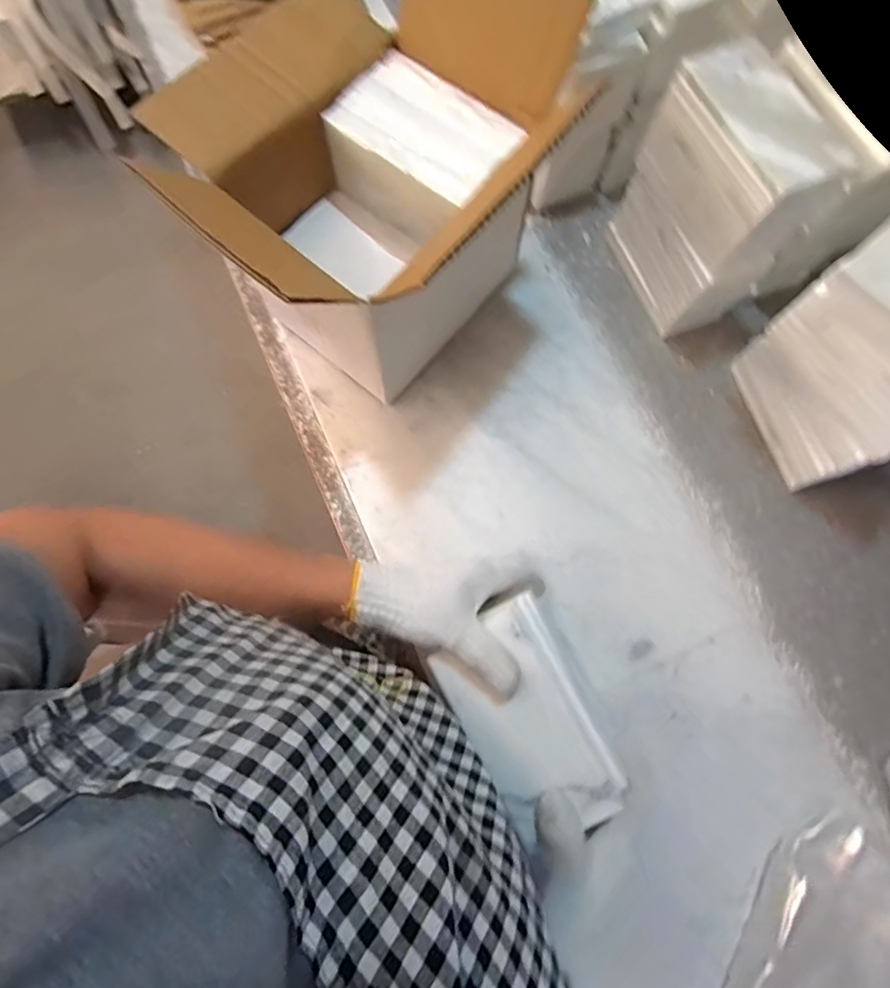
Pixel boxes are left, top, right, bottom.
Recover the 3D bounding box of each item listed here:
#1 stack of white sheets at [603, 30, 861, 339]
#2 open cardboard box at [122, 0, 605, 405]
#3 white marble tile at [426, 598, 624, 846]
[{"bbox_3d":[0.264,-0.289,0.530,0.113,0.196,0.162,-22,76,-6],"label":"stack of white sheets"},{"bbox_3d":[-0.067,-0.277,0.491,0.222,0.242,0.299,39,78,9],"label":"open cardboard box"},{"bbox_3d":[0.061,0.160,0.383,0.091,0.023,0.148,-29,77,-8],"label":"white marble tile"}]

